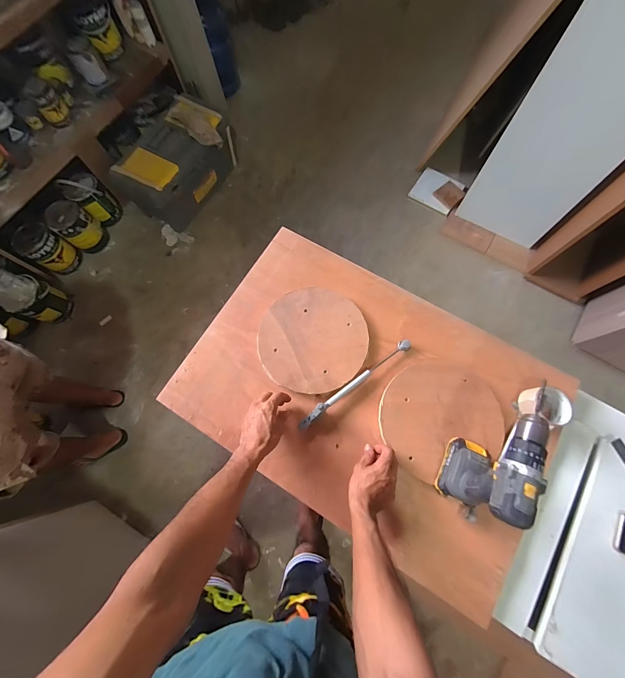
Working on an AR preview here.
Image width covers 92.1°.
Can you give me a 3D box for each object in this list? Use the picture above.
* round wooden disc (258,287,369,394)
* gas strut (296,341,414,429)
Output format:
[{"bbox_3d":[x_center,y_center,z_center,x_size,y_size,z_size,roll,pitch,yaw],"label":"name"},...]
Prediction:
[{"bbox_3d":[0.000,-0.001,0.728,0.251,0.026,0.248,0,75,1],"label":"round wooden disc"},{"bbox_3d":[0.100,0.098,0.683,0.321,0.044,0.025,-36,77,-8],"label":"gas strut"}]

